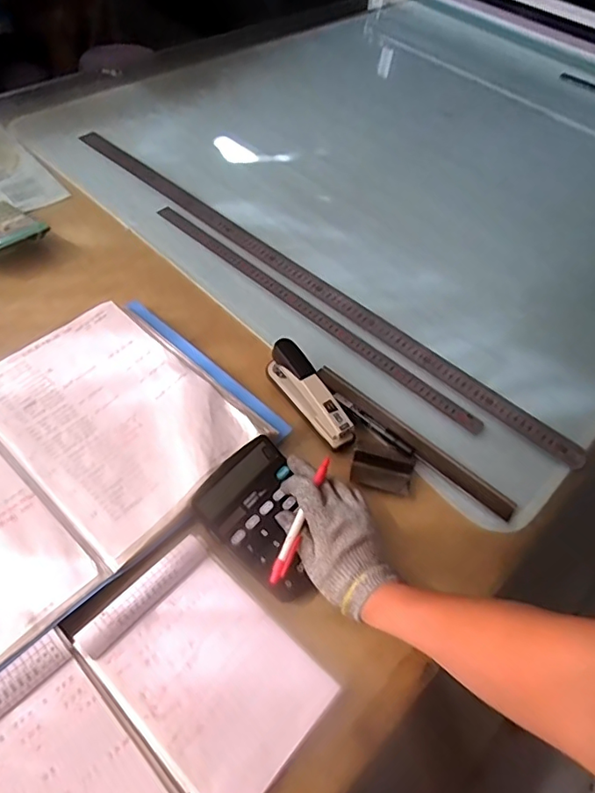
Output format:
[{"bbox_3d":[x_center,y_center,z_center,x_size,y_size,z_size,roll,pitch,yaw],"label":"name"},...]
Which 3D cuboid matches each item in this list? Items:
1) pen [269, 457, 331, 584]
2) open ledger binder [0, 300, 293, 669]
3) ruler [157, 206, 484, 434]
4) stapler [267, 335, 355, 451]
[{"bbox_3d":[0.005,0.119,0.519,0.014,0.007,0.134,21,64,10],"label":"pen"},{"bbox_3d":[-0.283,0.079,0.568,0.314,0.039,0.487,39,59,22],"label":"open ledger binder"},{"bbox_3d":[0.003,-0.136,0.776,0.612,0.008,0.023,38,58,21],"label":"ruler"},{"bbox_3d":[0.014,-0.005,0.647,0.031,0.057,0.145,-30,61,-25],"label":"stapler"}]

